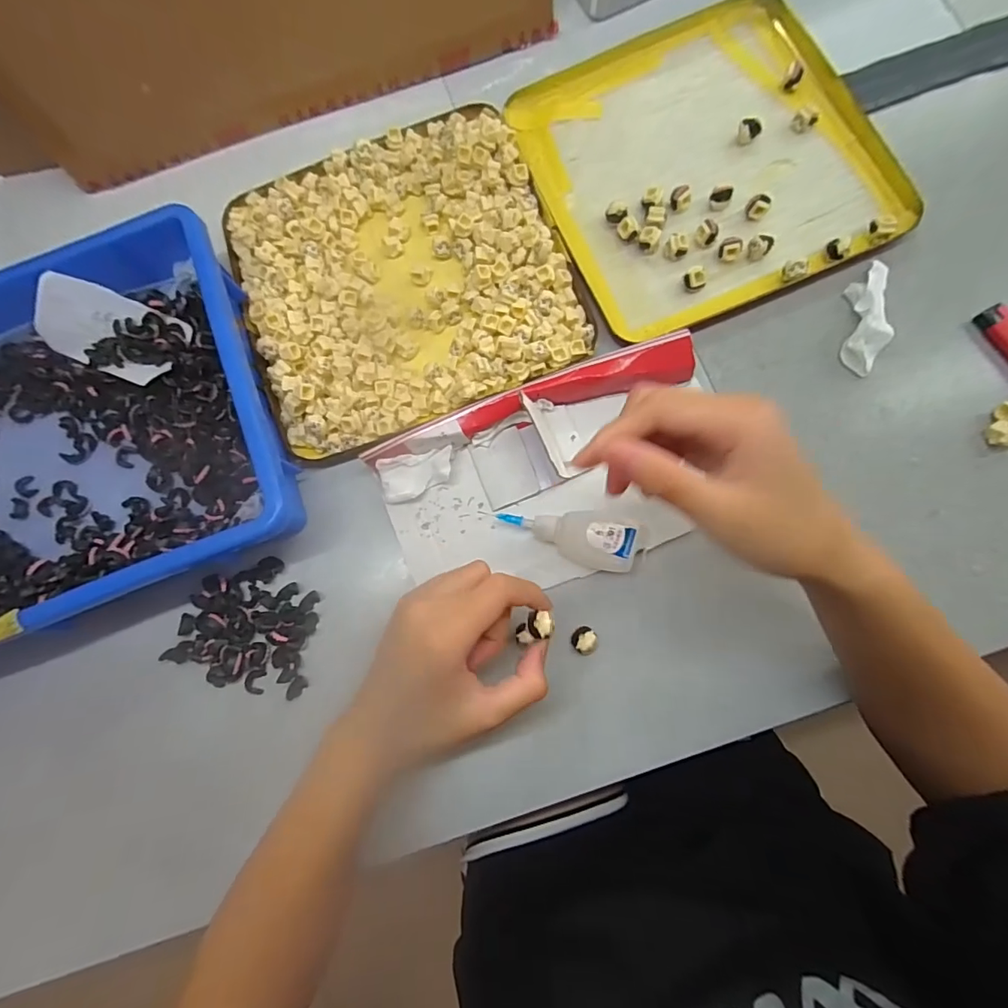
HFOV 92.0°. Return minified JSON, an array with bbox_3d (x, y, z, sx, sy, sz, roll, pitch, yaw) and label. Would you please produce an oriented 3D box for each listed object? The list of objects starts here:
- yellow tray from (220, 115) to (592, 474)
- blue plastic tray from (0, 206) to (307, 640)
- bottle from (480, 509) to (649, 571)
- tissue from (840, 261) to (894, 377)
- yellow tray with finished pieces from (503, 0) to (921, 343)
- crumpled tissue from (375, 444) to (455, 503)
[{"bbox_3d":[-0.078,-0.174,0.367,0.238,0.020,0.236,-19,78,1],"label":"yellow tray"},{"bbox_3d":[-0.338,-0.028,0.340,0.361,0.059,0.238,-22,78,0],"label":"blue plastic tray"},{"bbox_3d":[0.042,0.018,0.324,0.098,0.025,0.037,13,80,7],"label":"bottle"},{"bbox_3d":[0.256,-0.131,0.340,0.029,0.018,0.080,9,80,7],"label":"tissue"},{"bbox_3d":[0.149,-0.263,0.375,0.238,0.020,0.239,-20,78,1],"label":"yellow tray with finished pieces"},{"bbox_3d":[-0.061,-0.020,0.342,0.053,0.016,0.030,-13,78,2],"label":"crumpled tissue"}]

